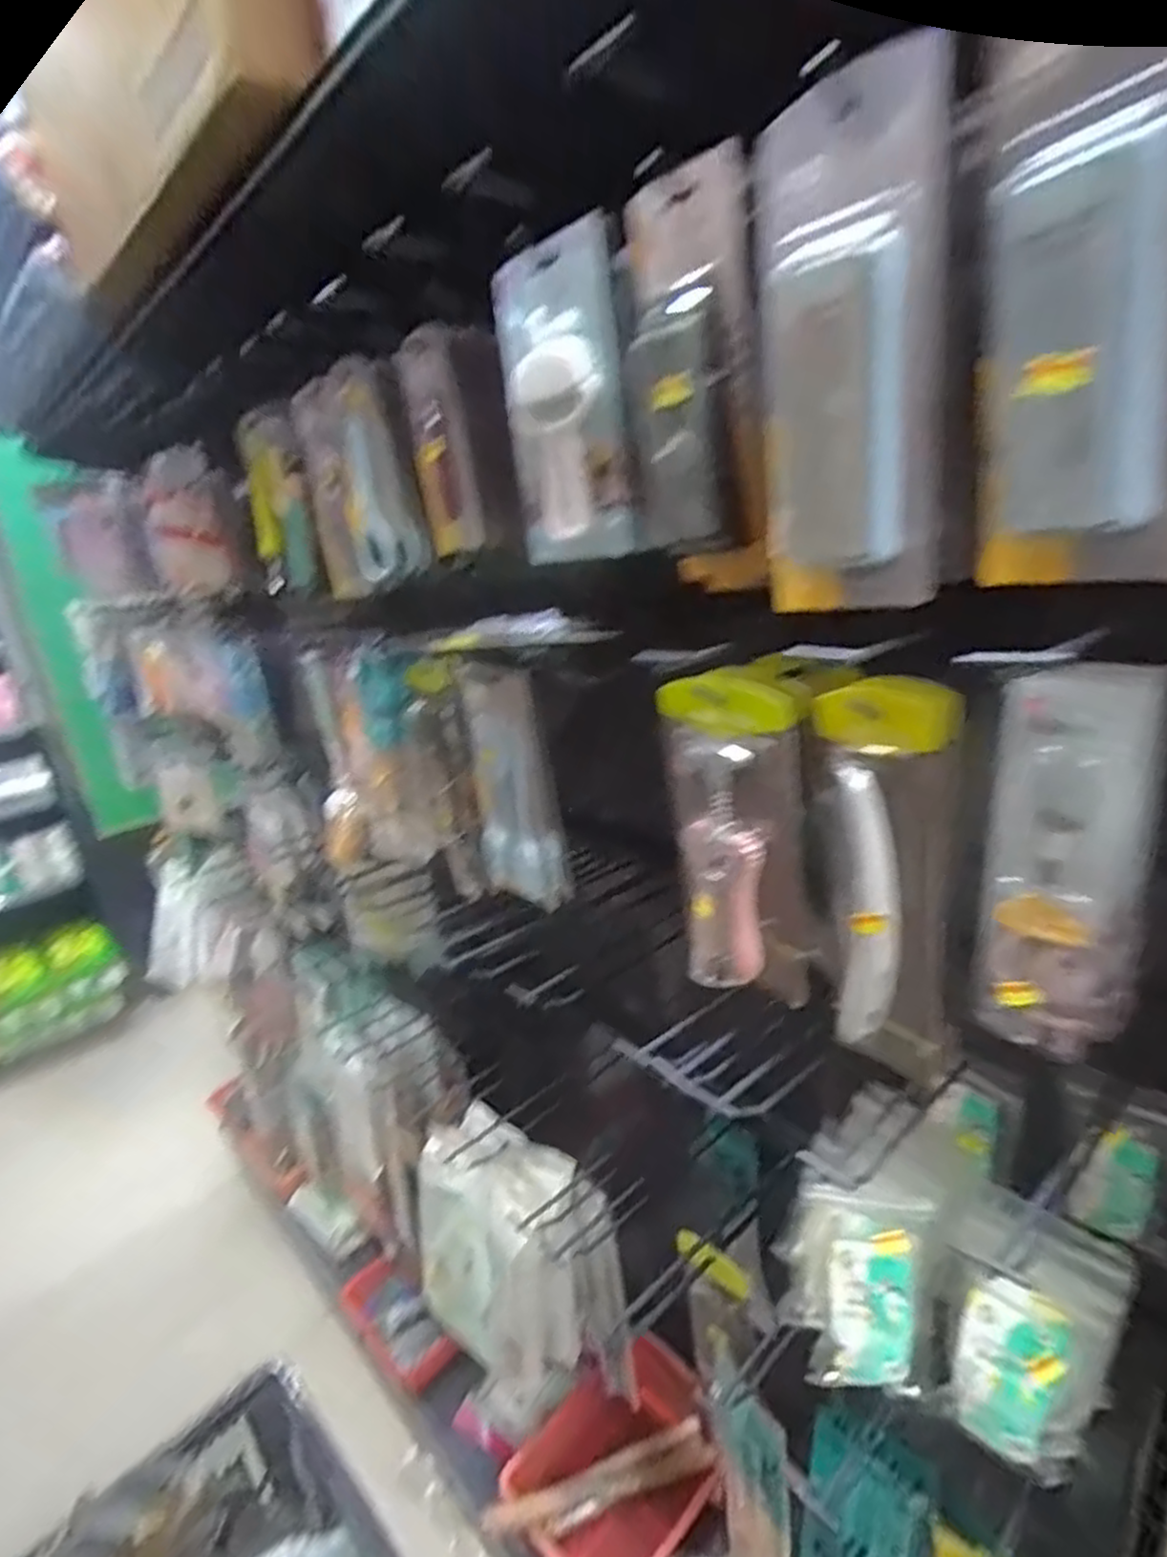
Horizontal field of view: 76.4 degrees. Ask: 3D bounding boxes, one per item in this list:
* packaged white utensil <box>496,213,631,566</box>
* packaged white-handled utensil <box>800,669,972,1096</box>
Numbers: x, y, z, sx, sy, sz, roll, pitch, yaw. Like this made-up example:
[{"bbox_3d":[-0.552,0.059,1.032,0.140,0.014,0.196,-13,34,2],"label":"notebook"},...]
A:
[{"bbox_3d":[-0.013,-0.253,0.508,0.035,0.194,0.103,-17,21,-29],"label":"packaged white utensil"},{"bbox_3d":[0.177,0.066,0.444,0.083,0.244,0.032,2,20,25],"label":"packaged white-handled utensil"}]

